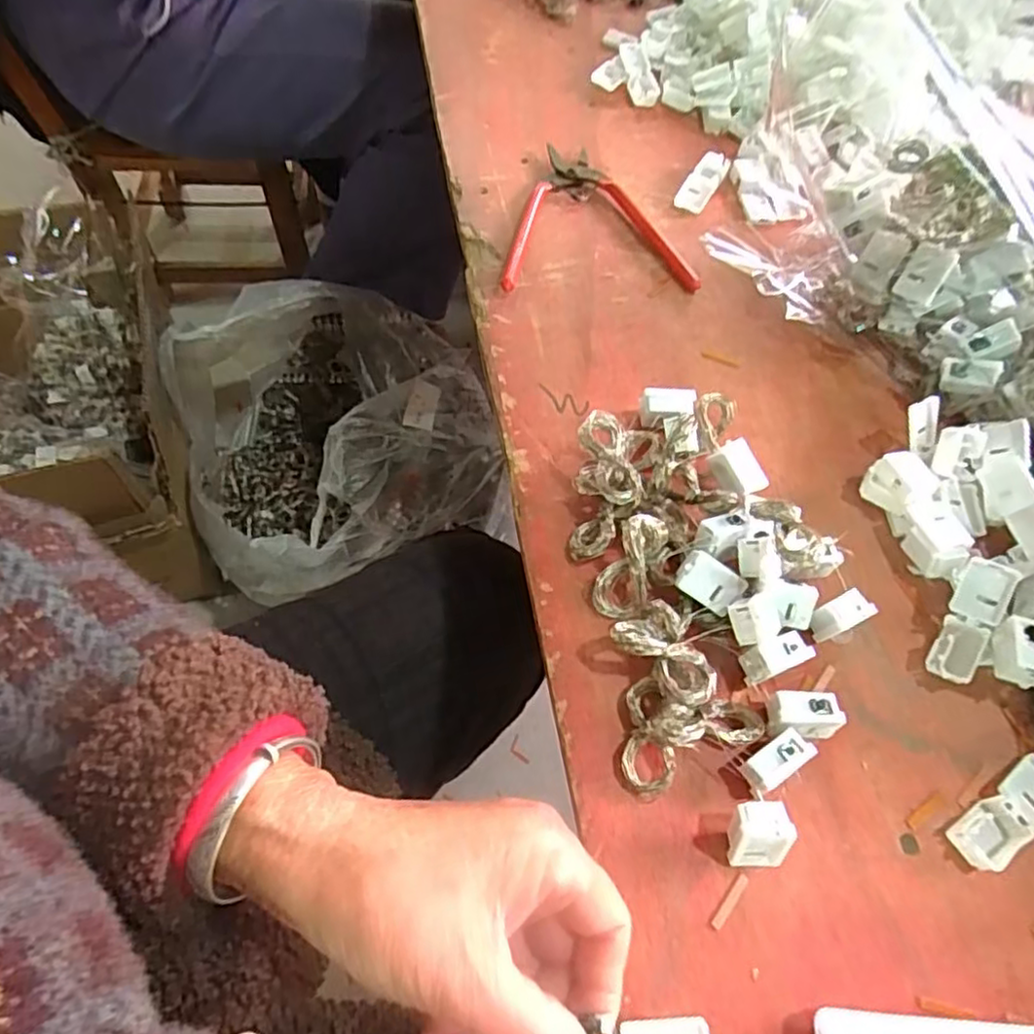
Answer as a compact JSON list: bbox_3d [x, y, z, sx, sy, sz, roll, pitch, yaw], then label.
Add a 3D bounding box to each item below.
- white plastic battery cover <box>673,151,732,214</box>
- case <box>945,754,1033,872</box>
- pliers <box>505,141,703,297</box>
[{"bbox_3d":[0.130,-0.233,0.468,0.021,0.010,0.057,28,63,12],"label":"white plastic battery cover"},{"bbox_3d":[0.199,0.119,0.272,0.056,0.009,0.020,-29,66,-18],"label":"case"},{"bbox_3d":[0.046,-0.195,0.436,0.118,0.015,0.132,-2,61,-5],"label":"pliers"}]

